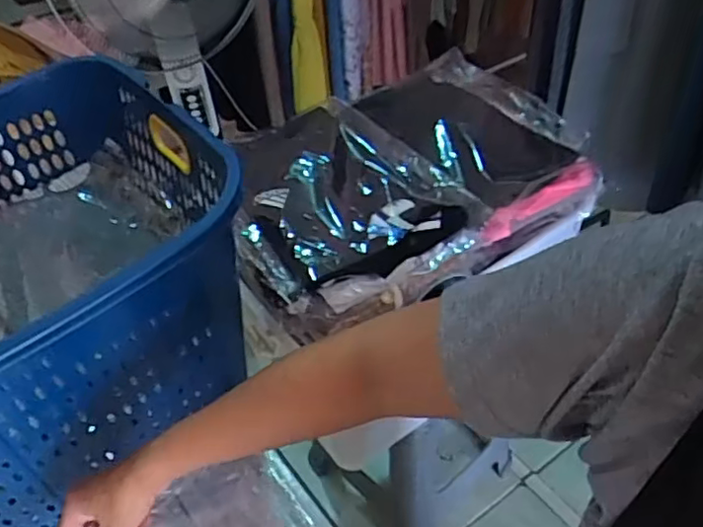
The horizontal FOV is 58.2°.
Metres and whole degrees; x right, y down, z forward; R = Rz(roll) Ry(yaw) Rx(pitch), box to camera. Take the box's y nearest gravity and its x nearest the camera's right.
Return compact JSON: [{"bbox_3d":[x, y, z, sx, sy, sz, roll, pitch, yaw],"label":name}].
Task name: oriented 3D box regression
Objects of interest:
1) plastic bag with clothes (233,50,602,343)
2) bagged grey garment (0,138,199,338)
[{"bbox_3d":[0.060,-0.117,0.896,0.482,0.121,0.317,-23,45,-19],"label":"plastic bag with clothes"},{"bbox_3d":[-0.351,-0.022,0.741,0.266,0.070,0.231,-33,49,-27],"label":"bagged grey garment"}]

